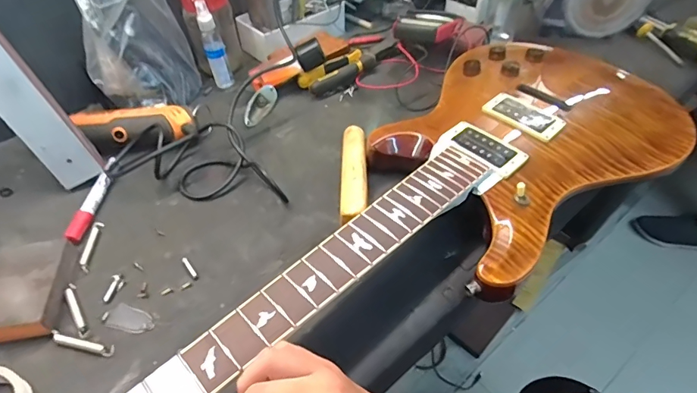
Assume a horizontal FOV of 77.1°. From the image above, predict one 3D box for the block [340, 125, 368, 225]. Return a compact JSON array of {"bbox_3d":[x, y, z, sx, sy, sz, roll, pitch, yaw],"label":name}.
[{"bbox_3d":[0.007,-0.027,0.541,0.030,0.034,0.160,-1,47,2],"label":"block"}]

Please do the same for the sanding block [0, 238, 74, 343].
[{"bbox_3d":[-0.329,0.093,0.443,0.073,0.025,0.104,-9,48,-5],"label":"sanding block"}]

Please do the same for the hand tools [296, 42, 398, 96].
[{"bbox_3d":[0.004,-0.218,0.720,0.186,0.027,0.062,-36,55,-27],"label":"hand tools"}]

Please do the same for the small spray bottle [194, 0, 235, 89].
[{"bbox_3d":[-0.206,-0.232,0.669,0.027,0.130,0.028,-27,52,-20],"label":"small spray bottle"}]

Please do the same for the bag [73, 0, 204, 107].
[{"bbox_3d":[-0.299,-0.221,0.615,0.098,0.198,0.142,11,49,13],"label":"bag"}]

